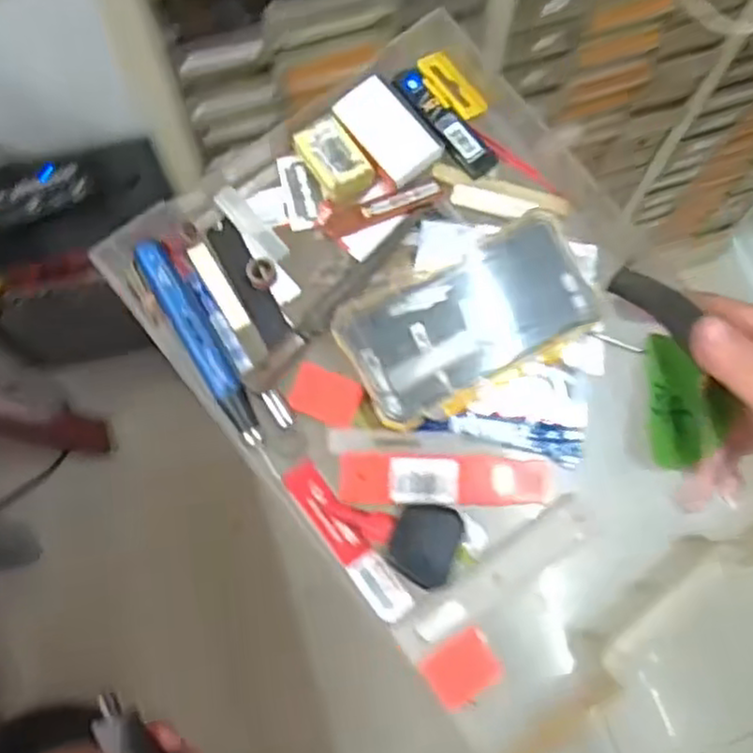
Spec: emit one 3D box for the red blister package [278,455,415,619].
[{"bbox_3d":[-0.014,0.082,0.358,0.018,0.011,0.089,-35,74,-12],"label":"red blister package"}]

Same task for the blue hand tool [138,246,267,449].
[{"bbox_3d":[-0.092,-0.019,0.373,0.016,0.023,0.119,-30,73,-11],"label":"blue hand tool"}]

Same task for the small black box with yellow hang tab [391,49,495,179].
[{"bbox_3d":[0.045,-0.150,0.407,0.041,0.019,0.072,-35,74,-12],"label":"small black box with yellow hang tab"}]

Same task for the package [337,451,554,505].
[{"bbox_3d":[0.035,0.053,0.363,0.106,0.004,0.025,1,91,3],"label":"package"}]

